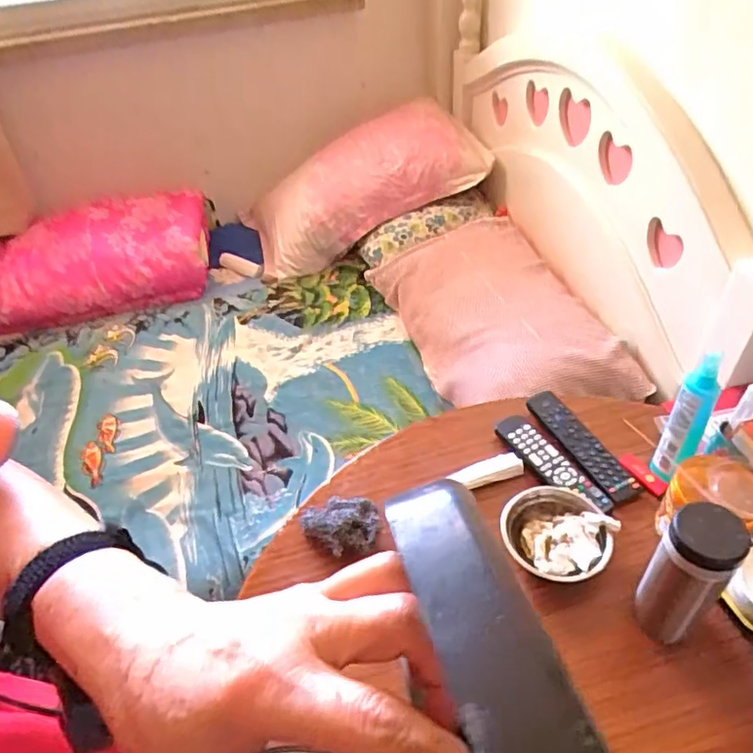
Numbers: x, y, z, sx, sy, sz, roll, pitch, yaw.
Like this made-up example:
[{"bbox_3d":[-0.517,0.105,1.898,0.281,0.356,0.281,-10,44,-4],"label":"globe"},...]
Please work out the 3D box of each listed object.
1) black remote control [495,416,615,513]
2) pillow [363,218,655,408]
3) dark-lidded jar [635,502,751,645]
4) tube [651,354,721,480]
[{"bbox_3d":[0.234,0.118,0.796,0.048,0.014,0.181,-27,47,-20],"label":"black remote control"},{"bbox_3d":[0.250,-0.124,1.279,0.320,0.163,0.647,-19,44,-12],"label":"pillow"},{"bbox_3d":[0.313,0.201,0.595,0.064,0.166,0.064,-4,43,3],"label":"dark-lidded jar"},{"bbox_3d":[0.379,0.055,0.718,0.041,0.196,0.029,23,51,28],"label":"tube"}]

